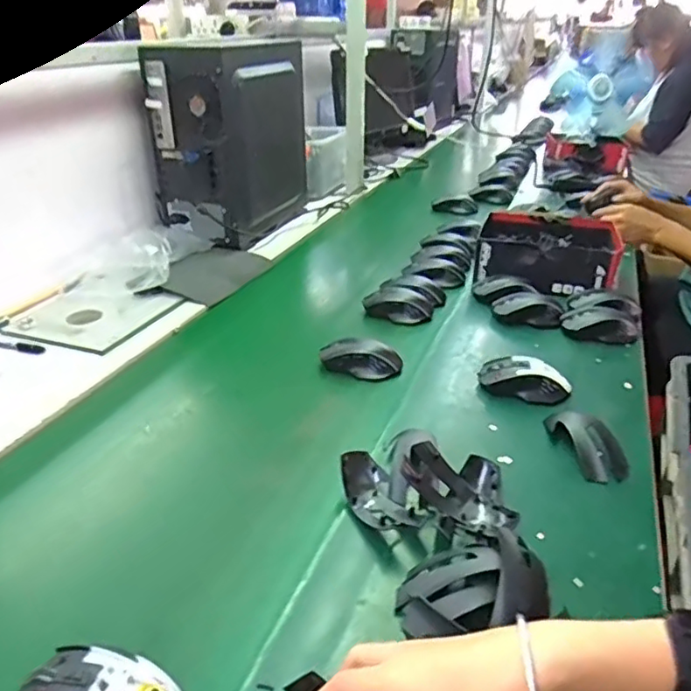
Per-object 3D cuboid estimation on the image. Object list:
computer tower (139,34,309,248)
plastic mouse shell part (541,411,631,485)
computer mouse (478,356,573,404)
[{"bbox_3d":[-0.240,-0.444,1.320,0.185,0.379,0.347,10,30,18],"label":"computer tower"},{"bbox_3d":[0.276,0.104,0.690,0.057,0.035,0.114,-7,29,-14],"label":"plastic mouse shell part"},{"bbox_3d":[0.237,0.049,0.802,0.119,0.038,0.054,9,29,15],"label":"computer mouse"}]

